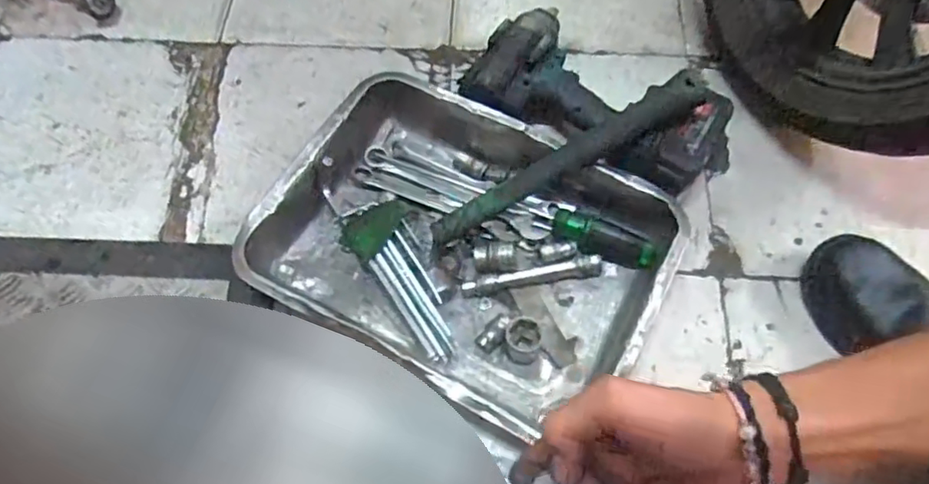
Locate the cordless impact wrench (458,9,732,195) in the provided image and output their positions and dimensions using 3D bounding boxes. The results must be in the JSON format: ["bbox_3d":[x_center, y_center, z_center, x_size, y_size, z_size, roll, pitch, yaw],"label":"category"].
[{"bbox_3d":[0.142,-0.149,0.684,0.193,0.086,0.284,-40,71,-16],"label":"cordless impact wrench"}]

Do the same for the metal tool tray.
[{"bbox_3d":[0.001,0.001,0.623,0.382,0.073,0.283,27,68,12],"label":"metal tool tray"}]

